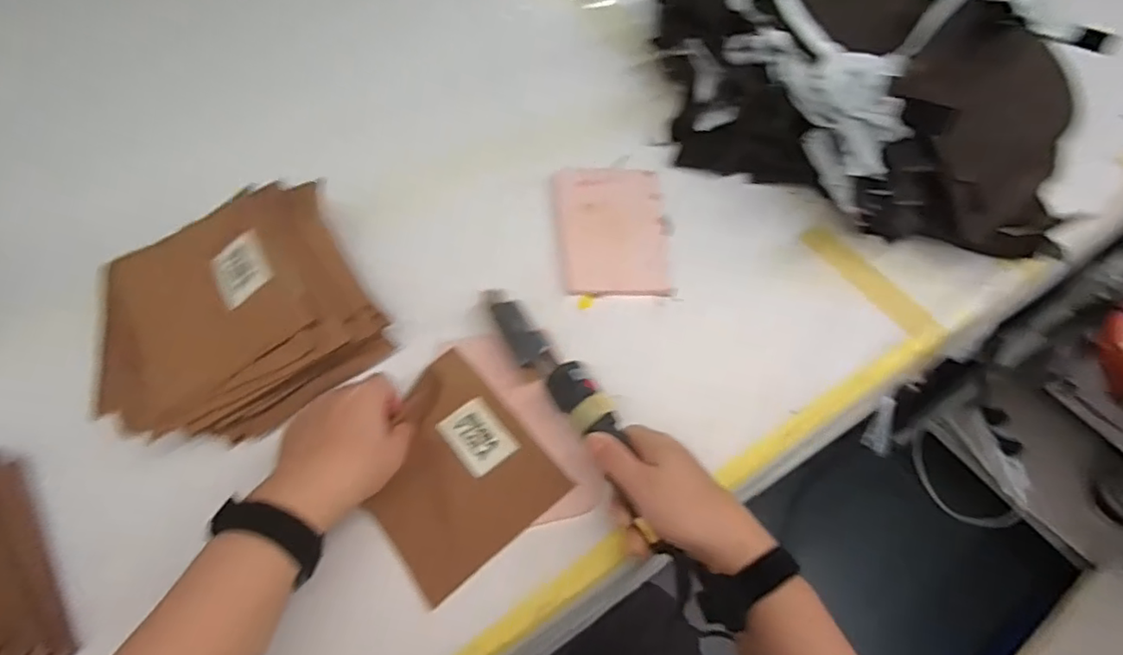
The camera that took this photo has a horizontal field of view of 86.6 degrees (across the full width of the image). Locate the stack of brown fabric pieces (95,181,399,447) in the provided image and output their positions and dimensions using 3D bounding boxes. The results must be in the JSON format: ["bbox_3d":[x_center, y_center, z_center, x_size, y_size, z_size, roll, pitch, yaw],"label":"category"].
[{"bbox_3d":[-0.283,-0.016,0.509,0.237,0.075,0.212,-17,60,-15],"label":"stack of brown fabric pieces"}]

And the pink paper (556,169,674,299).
[{"bbox_3d":[0.055,-0.107,0.644,0.114,0.009,0.179,1,57,-4],"label":"pink paper"}]

